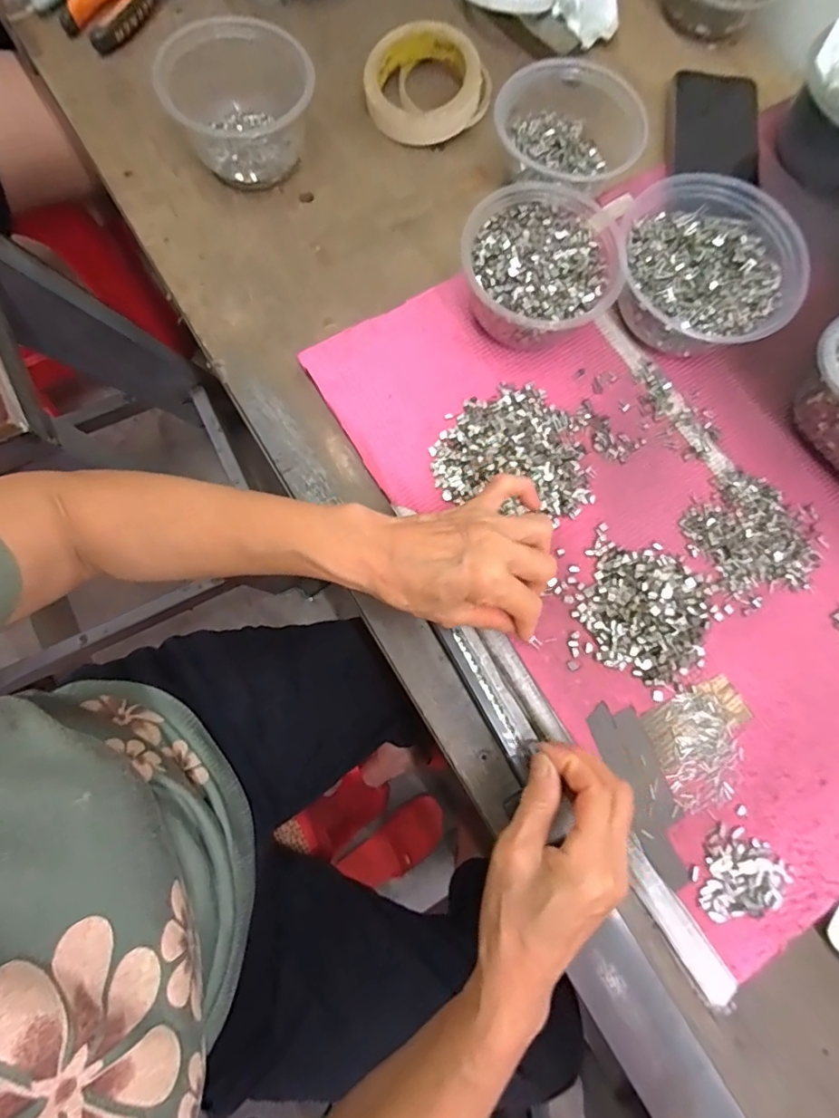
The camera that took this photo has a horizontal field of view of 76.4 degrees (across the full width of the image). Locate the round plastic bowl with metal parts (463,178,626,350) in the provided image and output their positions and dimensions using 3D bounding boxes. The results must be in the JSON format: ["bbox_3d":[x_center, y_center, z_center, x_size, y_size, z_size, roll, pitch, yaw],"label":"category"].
[{"bbox_3d":[0.091,-0.216,0.405,0.111,0.056,0.120,0,79,-1],"label":"round plastic bowl with metal parts"}]

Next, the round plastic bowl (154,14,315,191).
[{"bbox_3d":[-0.140,-0.358,0.428,0.115,0.064,0.100,-17,80,-4],"label":"round plastic bowl"}]

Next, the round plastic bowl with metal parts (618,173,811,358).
[{"bbox_3d":[0.213,-0.217,0.410,0.137,0.056,0.126,0,79,-1],"label":"round plastic bowl with metal parts"}]

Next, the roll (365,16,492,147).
[{"bbox_3d":[0.003,-0.411,0.462,0.098,0.033,0.098,0,79,-1],"label":"roll"}]

